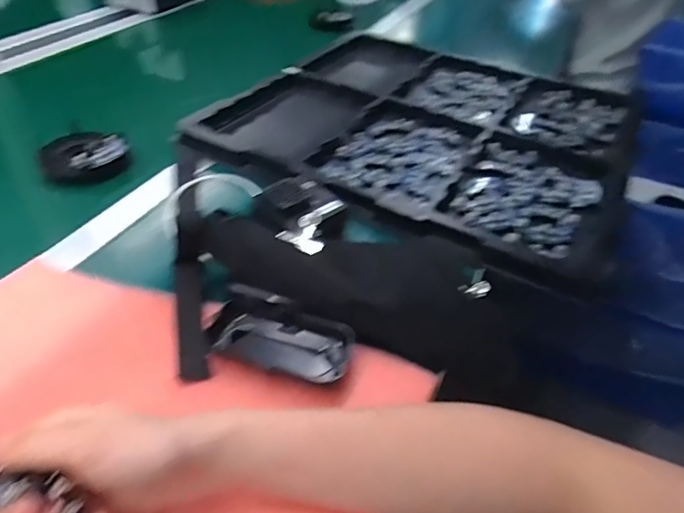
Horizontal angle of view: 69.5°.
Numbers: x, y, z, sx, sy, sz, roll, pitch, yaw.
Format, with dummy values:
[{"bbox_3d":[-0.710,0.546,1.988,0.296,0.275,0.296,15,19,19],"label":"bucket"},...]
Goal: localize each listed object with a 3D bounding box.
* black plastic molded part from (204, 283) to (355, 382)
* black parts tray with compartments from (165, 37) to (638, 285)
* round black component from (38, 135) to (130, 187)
[{"bbox_3d":[-0.047,0.063,0.396,0.115,0.024,0.056,19,43,14],"label":"black plastic molded part"},{"bbox_3d":[0.153,-0.208,0.742,0.524,0.041,0.548,25,45,20],"label":"black parts tray with compartments"},{"bbox_3d":[-0.311,-0.118,0.595,0.109,0.031,0.073,-18,47,-25],"label":"round black component"}]

